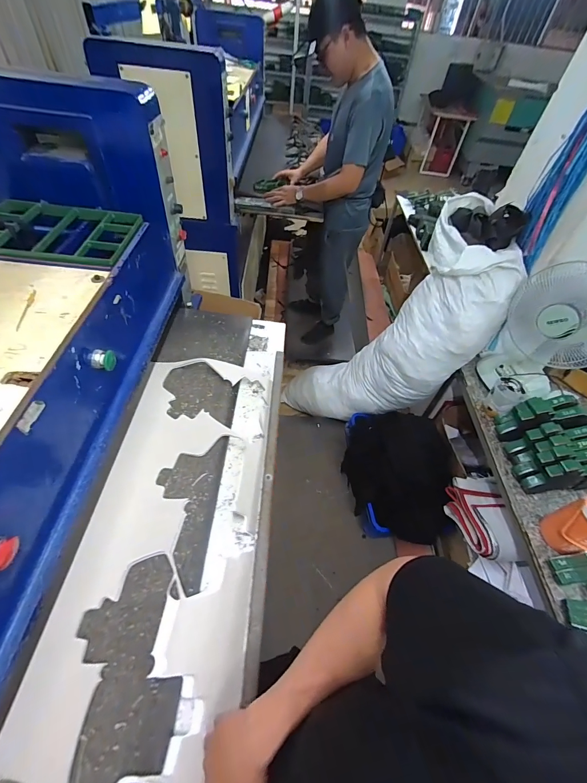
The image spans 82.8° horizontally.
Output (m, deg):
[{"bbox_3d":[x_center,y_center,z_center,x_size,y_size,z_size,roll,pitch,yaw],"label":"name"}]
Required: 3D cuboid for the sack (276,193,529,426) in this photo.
[{"bbox_3d":[0.492,-0.198,1.634,0.480,1.348,0.466,24,48,-22],"label":"sack"}]

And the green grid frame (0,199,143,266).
[{"bbox_3d":[-0.517,-0.343,0.729,0.330,0.044,0.228,5,52,-2],"label":"green grid frame"}]

